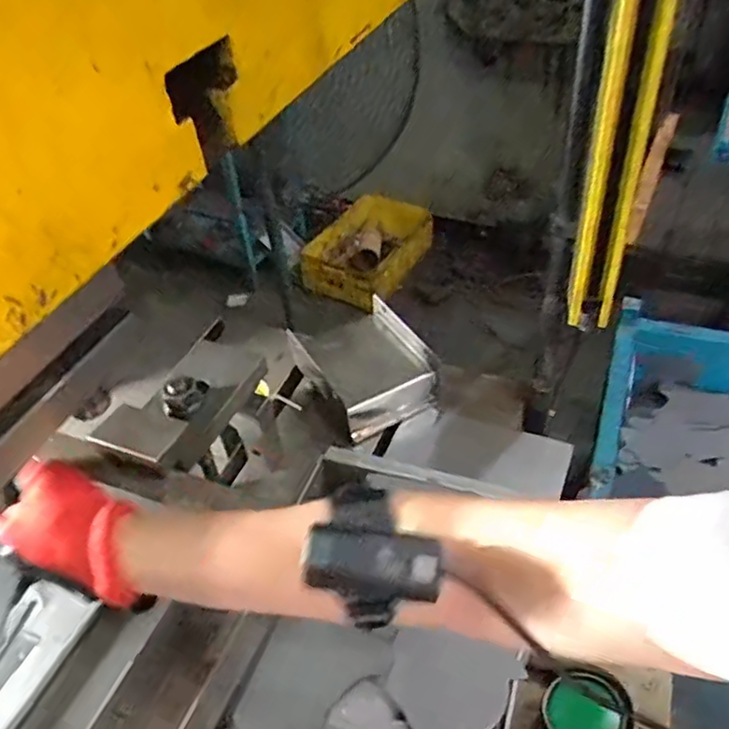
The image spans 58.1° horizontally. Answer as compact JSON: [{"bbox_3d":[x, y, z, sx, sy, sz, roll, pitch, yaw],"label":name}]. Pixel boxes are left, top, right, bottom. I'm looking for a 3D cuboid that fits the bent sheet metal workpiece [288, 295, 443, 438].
[{"bbox_3d":[0.000,0.003,0.850,0.138,0.068,0.171,-24,45,-17],"label":"bent sheet metal workpiece"}]

